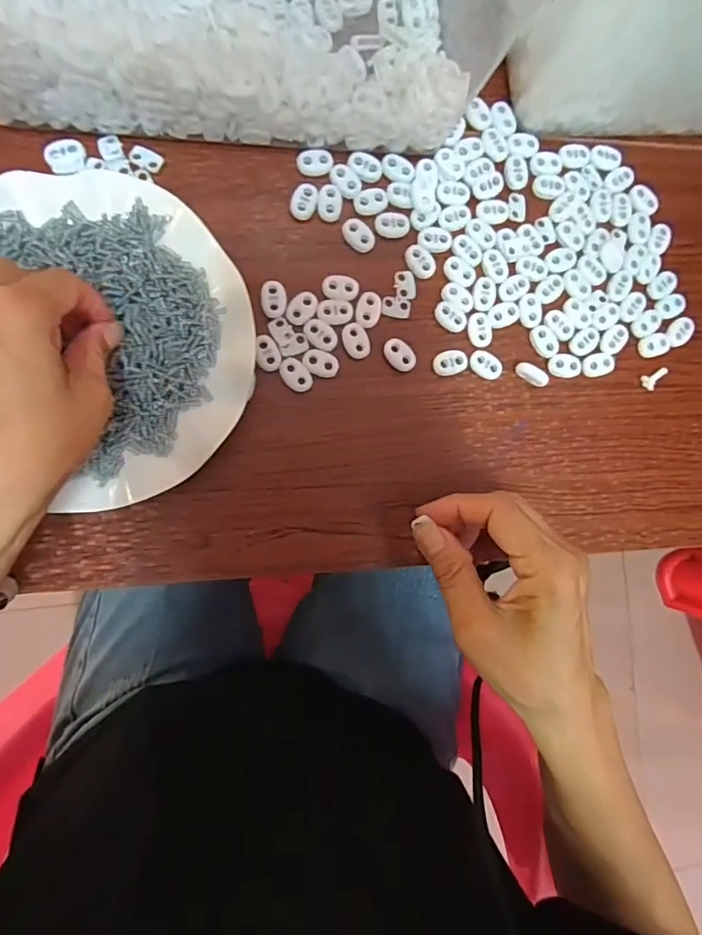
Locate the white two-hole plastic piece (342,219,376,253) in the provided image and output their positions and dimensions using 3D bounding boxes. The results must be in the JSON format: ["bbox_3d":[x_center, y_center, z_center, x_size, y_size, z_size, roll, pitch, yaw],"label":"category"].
[{"bbox_3d":[0.005,-0.149,0.324,0.016,0.004,0.023,-43,97,-5],"label":"white two-hole plastic piece"}]

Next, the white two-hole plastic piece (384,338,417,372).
[{"bbox_3d":[0.032,-0.073,0.325,0.023,0.004,0.017,43,85,-7],"label":"white two-hole plastic piece"}]

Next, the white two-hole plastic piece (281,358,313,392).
[{"bbox_3d":[-0.034,-0.057,0.314,0.023,0.004,0.016,43,85,-7],"label":"white two-hole plastic piece"}]

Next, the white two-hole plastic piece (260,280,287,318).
[{"bbox_3d":[-0.048,-0.105,0.314,0.016,0.004,0.022,-4,92,-8],"label":"white two-hole plastic piece"}]

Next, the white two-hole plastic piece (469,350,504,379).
[{"bbox_3d":[0.090,-0.068,0.335,0.023,0.004,0.016,25,88,-8],"label":"white two-hole plastic piece"}]

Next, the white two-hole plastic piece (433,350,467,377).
[{"bbox_3d":[0.065,-0.069,0.331,0.023,0.004,0.015,-14,93,-8],"label":"white two-hole plastic piece"}]

